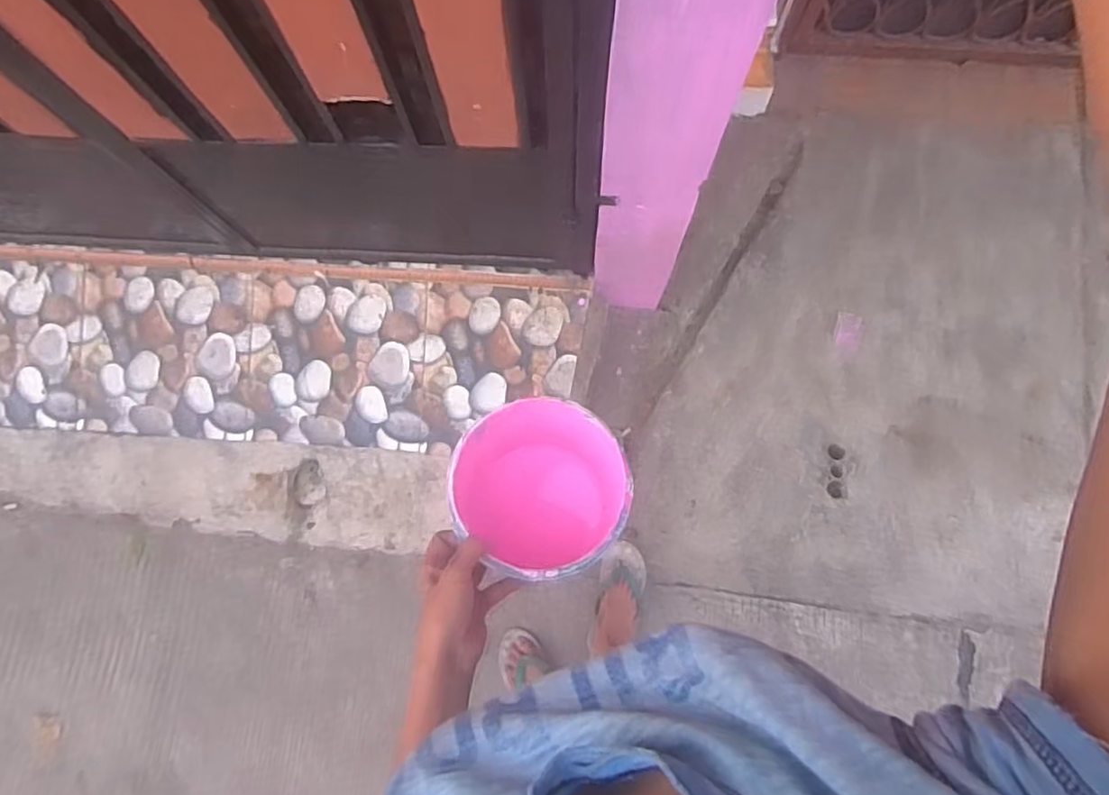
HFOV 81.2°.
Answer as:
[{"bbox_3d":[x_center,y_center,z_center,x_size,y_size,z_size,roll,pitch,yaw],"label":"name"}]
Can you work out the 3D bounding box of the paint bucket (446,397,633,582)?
[{"bbox_3d":[-0.013,0.104,0.677,0.168,0.194,0.143,-36,81,-6],"label":"paint bucket"}]

